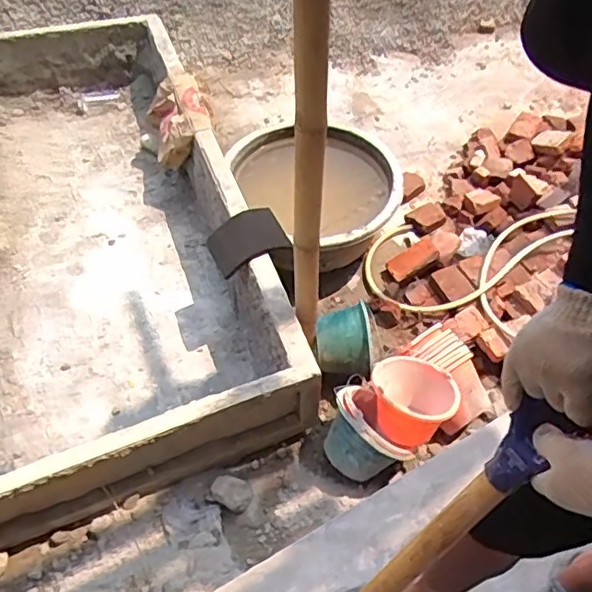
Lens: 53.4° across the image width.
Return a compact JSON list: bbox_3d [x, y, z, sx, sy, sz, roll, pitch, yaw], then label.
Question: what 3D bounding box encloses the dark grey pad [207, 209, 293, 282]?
[{"bbox_3d":[-0.166,-0.187,1.875,0.247,0.060,0.199,-26,57,-19],"label":"dark grey pad"}]

